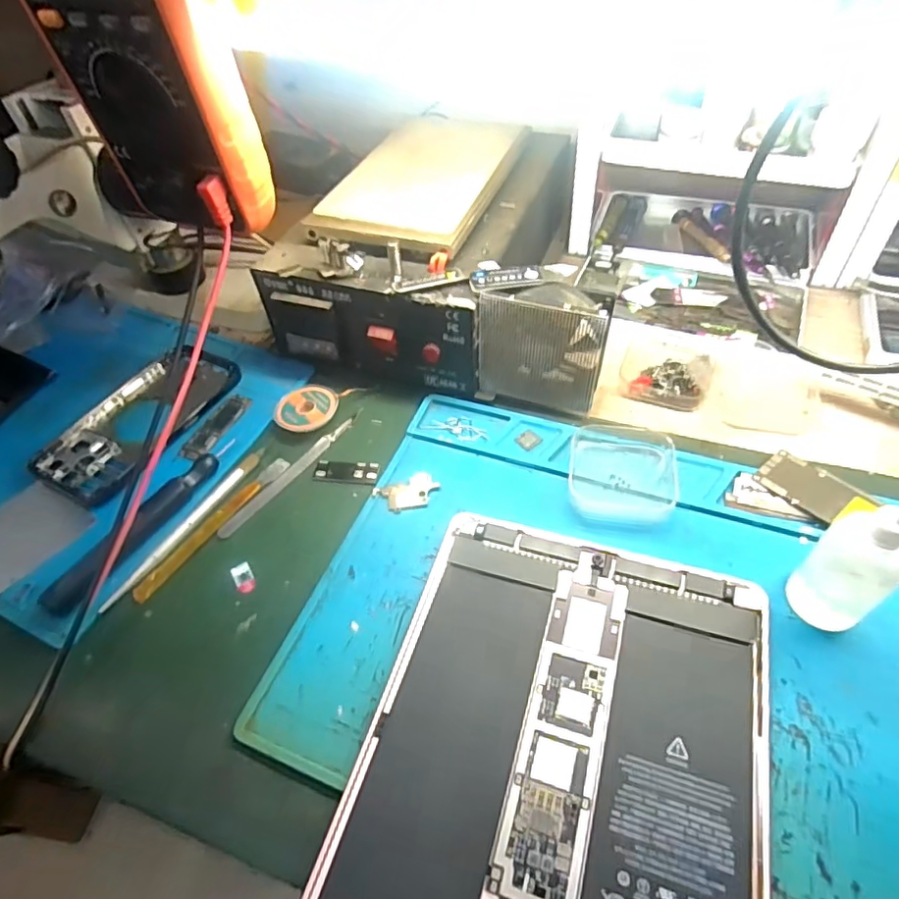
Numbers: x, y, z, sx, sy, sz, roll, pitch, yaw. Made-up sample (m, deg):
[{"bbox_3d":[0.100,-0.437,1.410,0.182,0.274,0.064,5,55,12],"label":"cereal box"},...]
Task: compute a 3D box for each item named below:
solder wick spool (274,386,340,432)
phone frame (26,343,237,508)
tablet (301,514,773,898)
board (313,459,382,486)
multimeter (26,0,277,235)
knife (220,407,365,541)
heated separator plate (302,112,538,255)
[{"bbox_3d":[-0.103,-0.030,0.416,0.038,0.010,0.042,25,57,23],"label":"solder wick spool"},{"bbox_3d":[-0.228,-0.026,0.419,0.079,0.011,0.146,23,57,23],"label":"phone frame"},{"bbox_3d":[0.046,0.149,0.252,0.171,0.011,0.245,12,53,15],"label":"tablet"},{"bbox_3d":[-0.069,0.015,0.381,0.043,0.004,0.017,3,51,8],"label":"board"},{"bbox_3d":[-0.143,-0.194,0.268,0.082,0.169,0.043,15,54,17],"label":"multimeter"},{"bbox_3d":[-0.105,0.012,0.385,0.013,0.004,0.125,27,58,25],"label":"knife"},{"bbox_3d":[-0.017,-0.207,0.433,0.109,0.013,0.188,15,54,17],"label":"heated separator plate"}]

